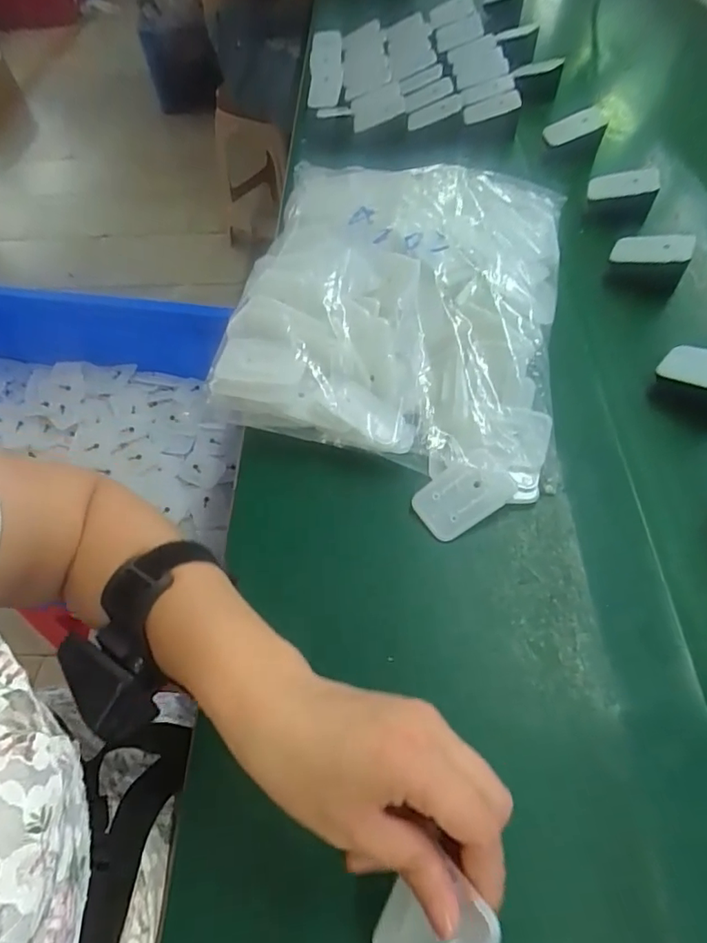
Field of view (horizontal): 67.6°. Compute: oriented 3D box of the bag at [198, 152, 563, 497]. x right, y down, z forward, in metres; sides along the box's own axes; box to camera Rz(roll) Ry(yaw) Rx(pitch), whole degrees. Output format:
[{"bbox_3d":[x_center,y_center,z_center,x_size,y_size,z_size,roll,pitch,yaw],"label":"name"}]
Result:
[{"bbox_3d":[0.040,-0.145,0.450,0.263,0.080,0.305,10,59,9],"label":"bag"}]

